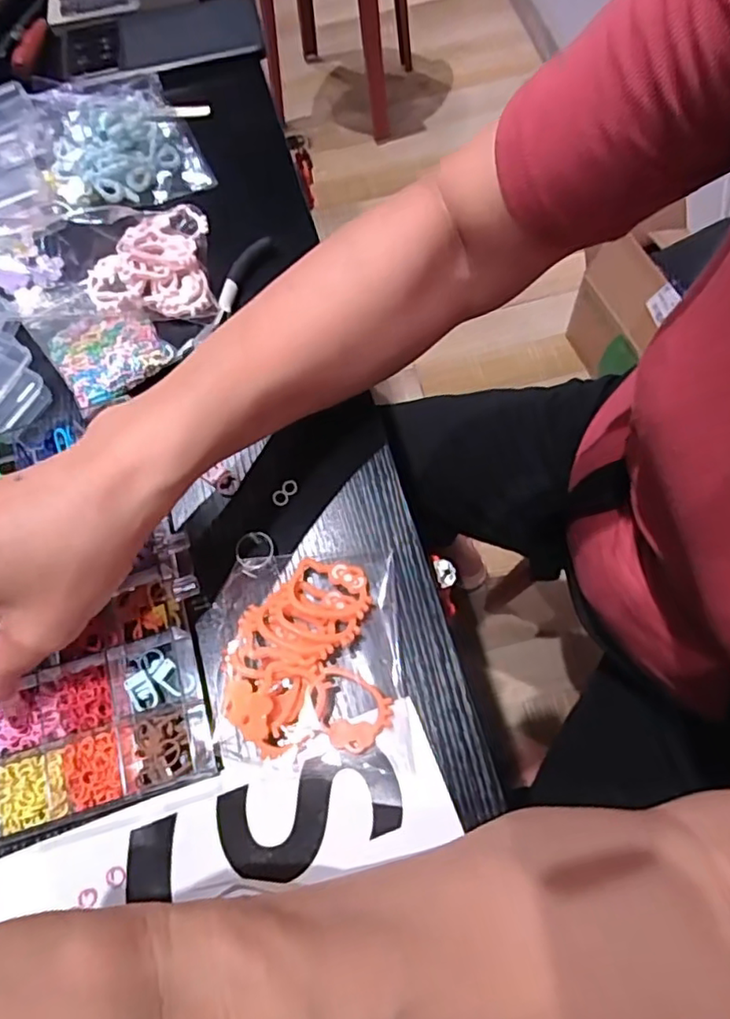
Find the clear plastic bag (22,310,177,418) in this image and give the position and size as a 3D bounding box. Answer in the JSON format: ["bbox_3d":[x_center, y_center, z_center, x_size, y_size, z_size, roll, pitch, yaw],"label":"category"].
[{"bbox_3d":[-0.167,-0.107,0.379,0.065,0.017,0.083,-35,70,-10],"label":"clear plastic bag"}]

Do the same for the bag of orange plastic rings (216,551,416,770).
[{"bbox_3d":[-0.025,0.070,0.295,0.087,0.017,0.105,-2,68,3],"label":"bag of orange plastic rings"}]

